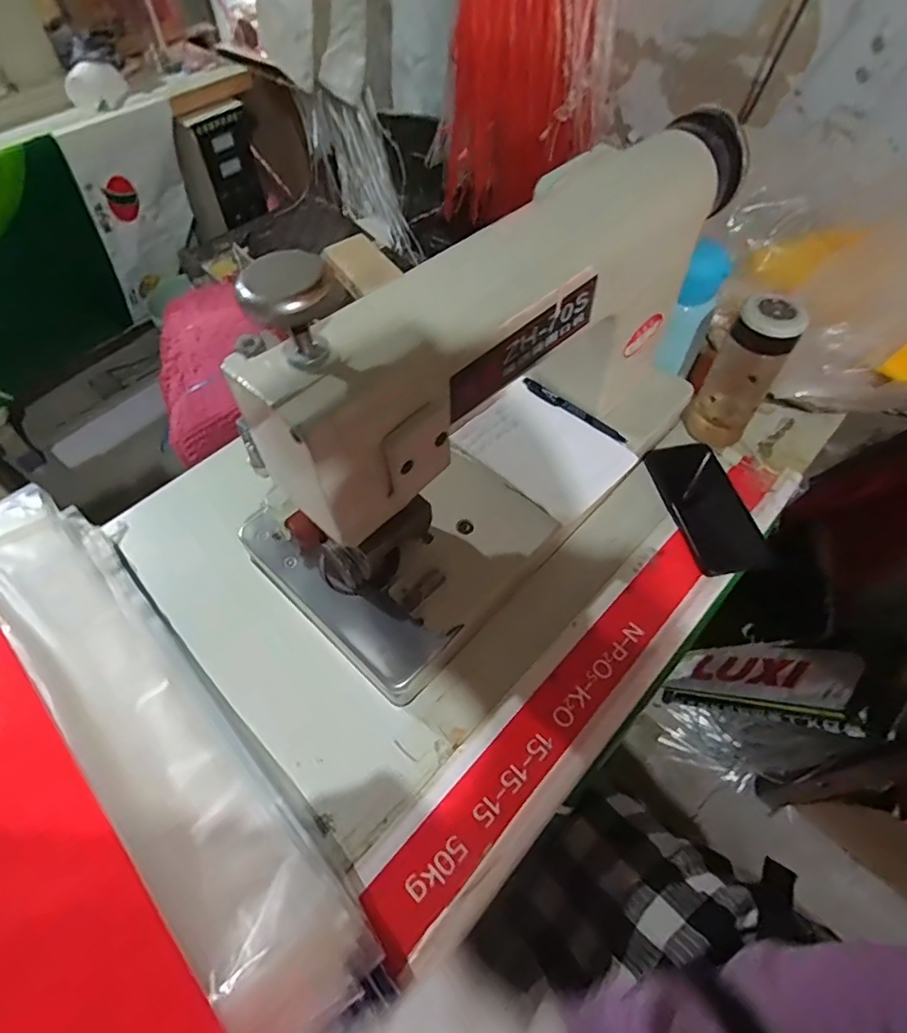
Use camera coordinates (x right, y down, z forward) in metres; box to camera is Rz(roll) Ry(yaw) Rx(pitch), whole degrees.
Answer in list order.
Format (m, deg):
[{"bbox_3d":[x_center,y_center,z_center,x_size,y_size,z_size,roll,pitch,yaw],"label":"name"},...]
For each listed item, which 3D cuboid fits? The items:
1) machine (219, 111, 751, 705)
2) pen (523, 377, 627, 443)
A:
[{"bbox_3d":[0.064,-0.144,0.515,0.218,0.276,0.527,36,63,22],"label":"machine"},{"bbox_3d":[0.137,-0.122,0.633,0.137,0.012,0.012,34,63,21],"label":"pen"}]

